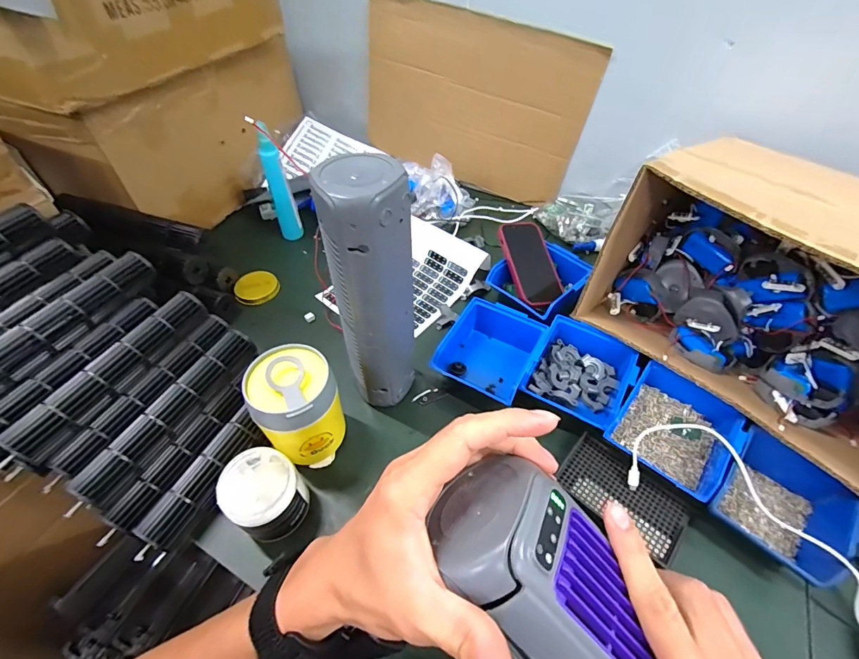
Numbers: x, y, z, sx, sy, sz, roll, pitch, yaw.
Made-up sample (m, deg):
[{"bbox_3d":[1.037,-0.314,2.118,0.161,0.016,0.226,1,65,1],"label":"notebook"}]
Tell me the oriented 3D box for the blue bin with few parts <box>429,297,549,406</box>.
[{"bbox_3d":[0.084,0.032,0.562,0.119,0.070,0.137,22,53,17],"label":"blue bin with few parts"}]

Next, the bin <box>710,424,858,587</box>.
[{"bbox_3d":[0.376,0.183,0.429,0.135,0.061,0.113,-37,59,-28],"label":"bin"}]

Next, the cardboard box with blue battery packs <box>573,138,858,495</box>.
[{"bbox_3d":[0.428,-0.018,0.468,0.245,0.250,0.410,-34,58,-26],"label":"cardboard box with blue battery packs"}]

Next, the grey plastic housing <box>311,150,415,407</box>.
[{"bbox_3d":[-0.057,-0.027,0.436,0.079,0.293,0.075,-5,50,-5],"label":"grey plastic housing"}]

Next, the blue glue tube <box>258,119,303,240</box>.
[{"bbox_3d":[-0.269,-0.251,0.718,0.039,0.195,0.048,-20,52,-17],"label":"blue glue tube"}]

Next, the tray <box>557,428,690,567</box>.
[{"bbox_3d":[0.219,0.185,0.453,0.132,0.016,0.076,37,58,27],"label":"tray"}]

